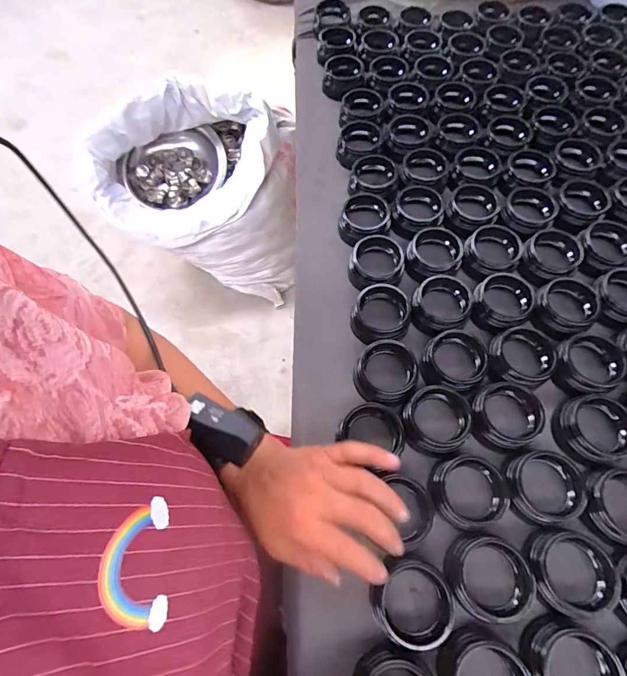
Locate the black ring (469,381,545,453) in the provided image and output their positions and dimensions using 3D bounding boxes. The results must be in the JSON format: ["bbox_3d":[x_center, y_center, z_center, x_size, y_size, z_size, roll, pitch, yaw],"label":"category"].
[{"bbox_3d":[0.190,0.078,0.393,0.057,0.030,0.063,-2,65,1],"label":"black ring"}]

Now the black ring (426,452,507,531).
[{"bbox_3d":[0.140,0.139,0.360,0.055,0.034,0.060,-1,65,1],"label":"black ring"}]

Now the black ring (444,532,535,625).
[{"bbox_3d":[0.149,0.204,0.337,0.064,0.036,0.062,-1,65,1],"label":"black ring"}]

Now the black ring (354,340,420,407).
[{"bbox_3d":[0.075,0.035,0.416,0.062,0.038,0.059,-1,65,1],"label":"black ring"}]

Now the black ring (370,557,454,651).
[{"bbox_3d":[0.083,0.222,0.332,0.064,0.030,0.061,-1,65,1],"label":"black ring"}]

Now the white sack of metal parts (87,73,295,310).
[{"bbox_3d":[-0.305,-0.436,1.168,0.537,0.361,0.411,14,66,8],"label":"white sack of metal parts"}]

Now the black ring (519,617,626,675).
[{"bbox_3d":[0.202,0.260,0.309,0.059,0.038,0.063,-1,65,1],"label":"black ring"}]

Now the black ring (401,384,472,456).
[{"bbox_3d":[0.121,0.079,0.388,0.066,0.025,0.059,-39,70,-15],"label":"black ring"}]

